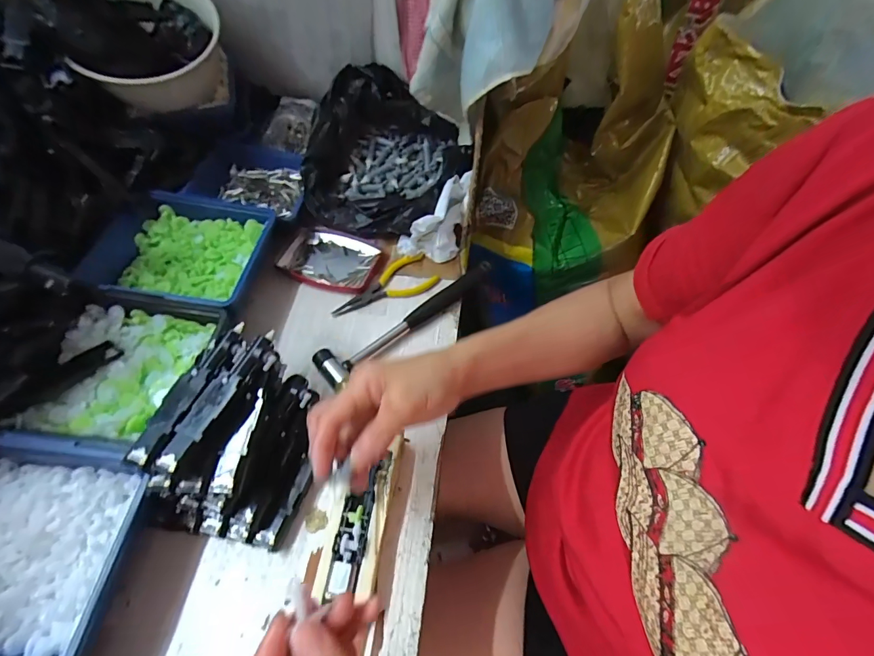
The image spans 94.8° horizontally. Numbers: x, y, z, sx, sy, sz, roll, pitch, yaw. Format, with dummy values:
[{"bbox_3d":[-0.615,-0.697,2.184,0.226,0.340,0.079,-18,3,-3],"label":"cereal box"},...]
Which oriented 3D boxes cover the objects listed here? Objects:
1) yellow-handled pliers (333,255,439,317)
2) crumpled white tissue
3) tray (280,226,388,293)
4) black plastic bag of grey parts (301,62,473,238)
[{"bbox_3d":[-0.064,-0.054,0.477,0.127,0.013,0.051,-15,58,-10],"label":"yellow-handled pliers"},{"bbox_3d":[-0.004,-0.138,0.493,0.072,0.069,0.098,12,57,8],"label":"crumpled white tissue"},{"bbox_3d":[-0.131,-0.086,0.501,0.123,0.012,0.087,22,59,14],"label":"tray"},{"bbox_3d":[-0.059,-0.226,0.531,0.193,0.106,0.234,12,58,8],"label":"black plastic bag of grey parts"}]

